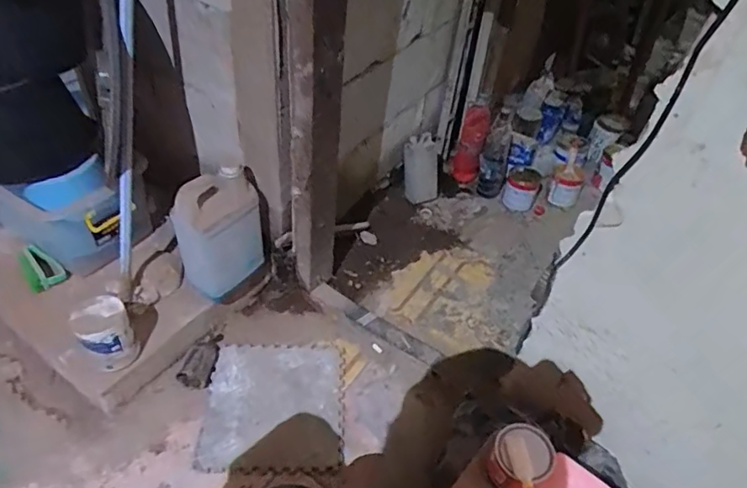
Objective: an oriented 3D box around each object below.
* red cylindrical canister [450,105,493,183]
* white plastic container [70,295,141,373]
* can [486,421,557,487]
[{"bbox_3d":[0.318,-0.329,1.710,0.092,0.299,0.076,13,46,7],"label":"red cylindrical canister"},{"bbox_3d":[-0.546,0.188,1.072,0.097,0.147,0.100,-24,52,-26],"label":"white plastic container"},{"bbox_3d":[0.188,0.279,0.677,0.079,0.079,0.072,3,45,-3],"label":"can"}]

